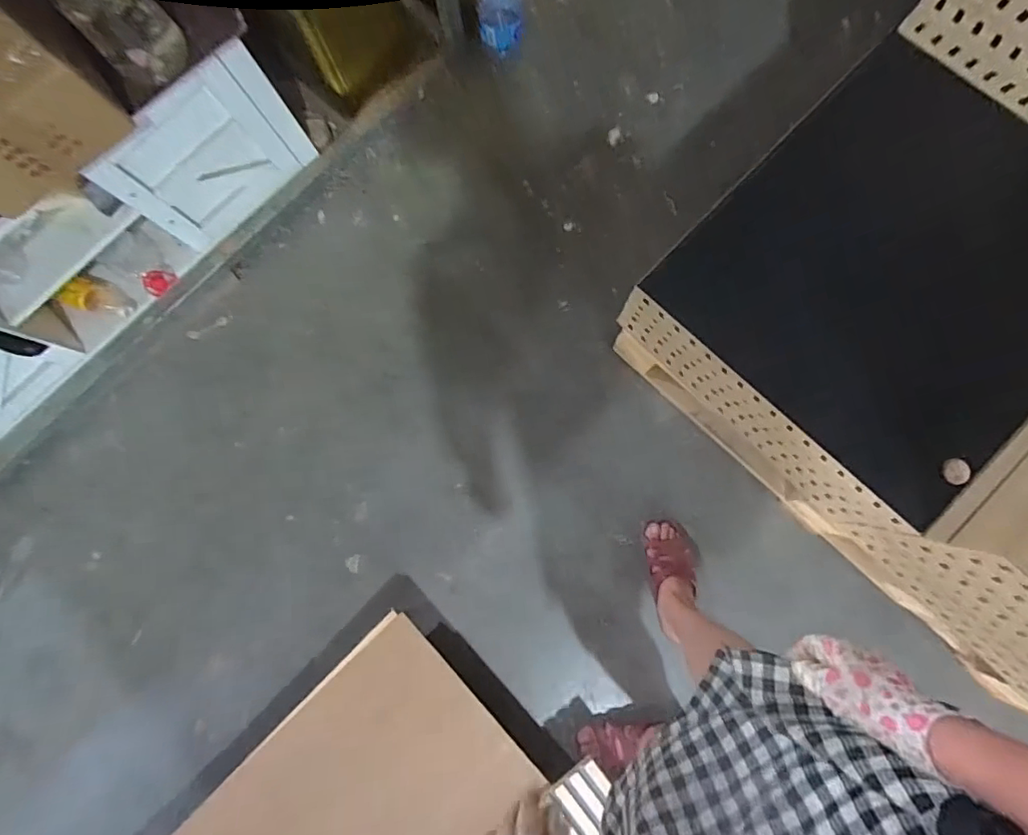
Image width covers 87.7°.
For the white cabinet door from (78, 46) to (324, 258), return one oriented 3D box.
[{"bbox_3d":[-0.549,-0.479,0.986,0.317,0.306,0.034,-43,84,-2],"label":"white cabinet door"}]

